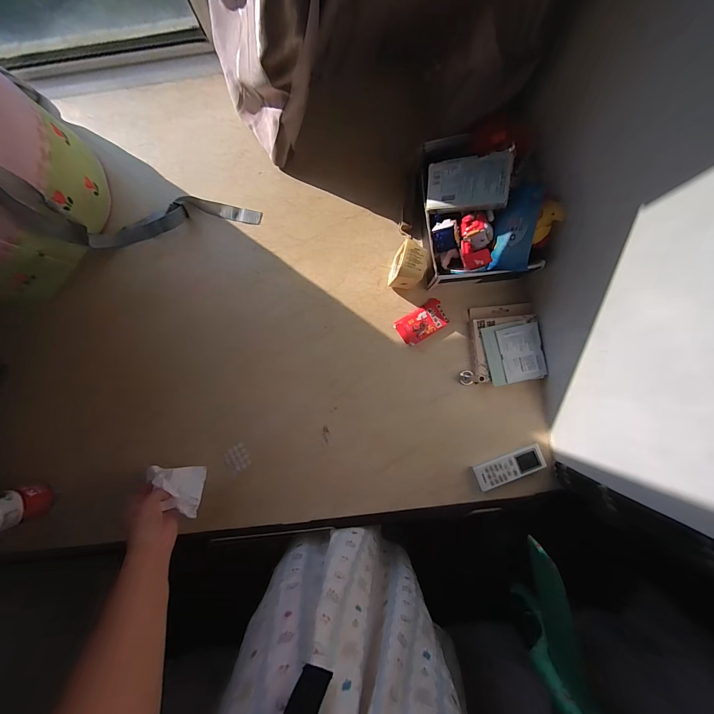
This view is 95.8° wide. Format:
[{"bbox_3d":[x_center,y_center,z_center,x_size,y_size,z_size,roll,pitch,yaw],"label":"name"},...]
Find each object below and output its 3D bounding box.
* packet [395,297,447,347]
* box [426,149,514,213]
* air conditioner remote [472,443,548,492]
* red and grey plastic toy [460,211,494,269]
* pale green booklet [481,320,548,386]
[{"bbox_3d":[0.120,-0.063,0.598,0.092,0.016,0.053,-34,89,-2],"label":"packet"},{"bbox_3d":[0.165,-0.258,0.483,0.117,0.019,0.072,6,110,24],"label":"box"},{"bbox_3d":[0.276,0.198,0.581,0.128,0.012,0.048,-19,89,-2],"label":"air conditioner remote"},{"bbox_3d":[0.188,-0.183,0.507,0.048,0.027,0.080,0,86,2],"label":"red and grey plastic toy"},{"bbox_3d":[0.283,-0.008,0.577,0.100,0.008,0.105,-11,89,2],"label":"pale green booklet"}]

